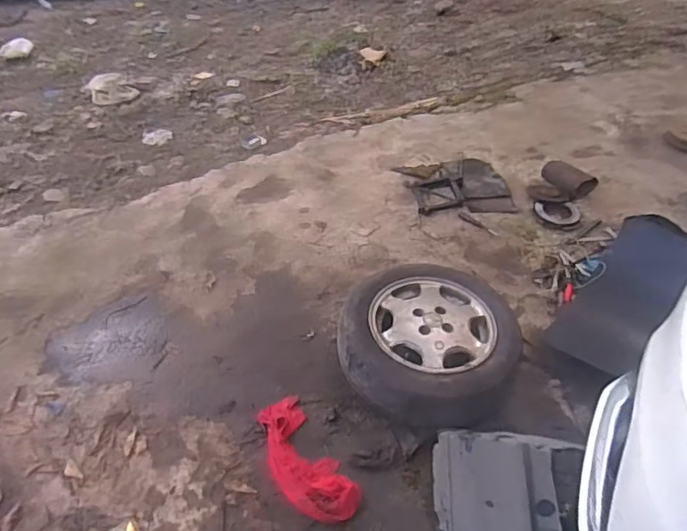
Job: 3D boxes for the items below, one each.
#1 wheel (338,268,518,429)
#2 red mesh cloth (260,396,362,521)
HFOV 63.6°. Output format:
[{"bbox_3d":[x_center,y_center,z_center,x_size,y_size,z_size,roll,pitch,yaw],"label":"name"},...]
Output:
[{"bbox_3d":[0.263,0.224,1.727,0.525,0.167,0.528,1,41,-1],"label":"wheel"},{"bbox_3d":[-0.117,0.520,1.505,0.170,0.039,0.396,-21,49,-25],"label":"red mesh cloth"}]

